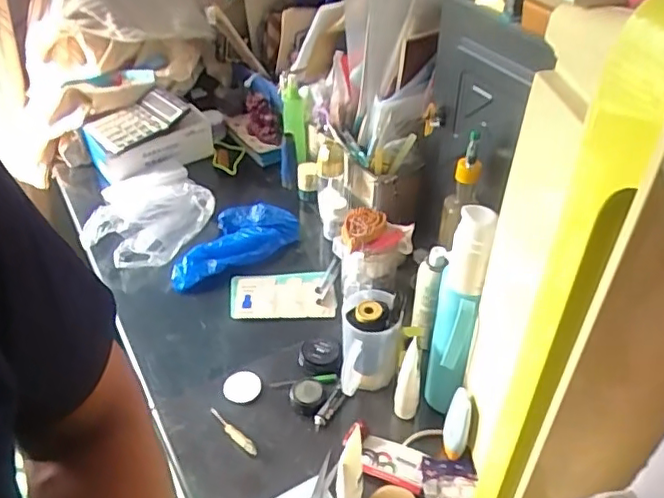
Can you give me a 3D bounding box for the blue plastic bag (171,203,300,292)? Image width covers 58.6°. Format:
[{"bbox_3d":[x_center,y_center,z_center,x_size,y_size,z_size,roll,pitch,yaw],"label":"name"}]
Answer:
[{"bbox_3d":[-0.170,-0.017,1.007,0.232,0.040,0.120,-17,43,-20],"label":"blue plastic bag"}]

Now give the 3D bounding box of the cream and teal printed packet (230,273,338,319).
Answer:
[{"bbox_3d":[-0.079,0.071,0.934,0.161,0.014,0.093,-3,40,-4],"label":"cream and teal printed packet"}]

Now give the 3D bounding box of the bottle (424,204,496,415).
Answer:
[{"bbox_3d":[0.139,0.078,0.680,0.043,0.289,0.075,6,40,7],"label":"bottle"}]

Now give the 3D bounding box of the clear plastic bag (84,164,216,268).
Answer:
[{"bbox_3d":[-0.329,-0.083,1.077,0.200,0.073,0.261,-21,45,-24],"label":"clear plastic bag"}]

